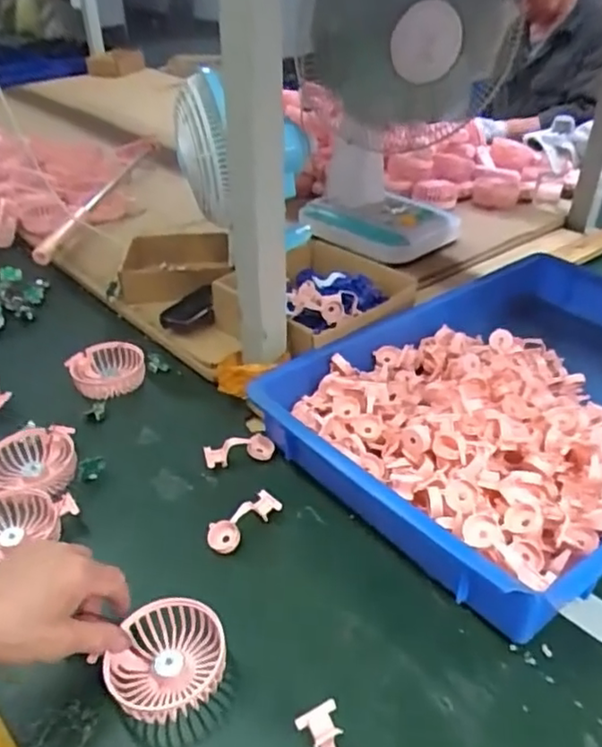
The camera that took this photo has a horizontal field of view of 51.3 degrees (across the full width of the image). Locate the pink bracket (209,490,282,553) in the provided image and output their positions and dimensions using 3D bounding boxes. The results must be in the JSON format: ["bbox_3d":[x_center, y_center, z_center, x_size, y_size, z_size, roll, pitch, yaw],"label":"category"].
[{"bbox_3d":[-0.055,0.140,0.600,0.075,0.025,0.028,-30,44,-30],"label":"pink bracket"}]

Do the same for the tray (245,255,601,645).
[{"bbox_3d":[0.264,0.016,0.704,0.541,0.078,0.367,-27,42,-28],"label":"tray"}]

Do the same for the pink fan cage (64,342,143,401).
[{"bbox_3d":[-0.250,-0.004,0.809,0.089,0.037,0.087,0,35,0],"label":"pink fan cage"}]

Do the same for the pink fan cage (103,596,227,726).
[{"bbox_3d":[-0.103,0.220,0.481,0.081,0.029,0.086,-2,37,2],"label":"pink fan cage"}]

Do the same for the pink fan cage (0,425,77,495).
[{"bbox_3d":[-0.286,0.103,0.668,0.091,0.038,0.091,-13,37,-14],"label":"pink fan cage"}]

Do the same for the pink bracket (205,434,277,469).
[{"bbox_3d":[-0.067,0.082,0.678,0.075,0.028,0.023,-10,37,-8],"label":"pink bracket"}]

